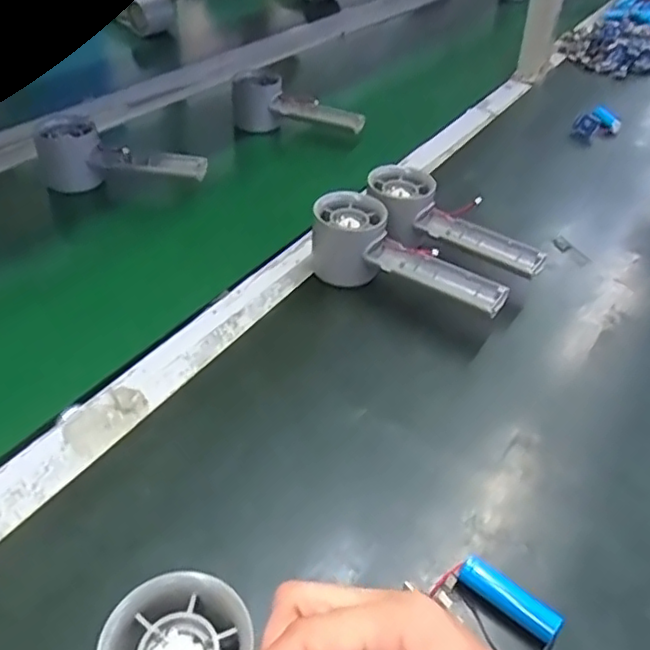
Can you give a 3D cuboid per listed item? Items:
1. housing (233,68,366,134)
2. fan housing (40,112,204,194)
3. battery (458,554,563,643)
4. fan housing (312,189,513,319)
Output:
[{"bbox_3d":[-0.028,-0.248,0.716,0.153,0.049,0.055,14,42,11],"label":"housing"},{"bbox_3d":[-0.193,-0.160,0.599,0.156,0.053,0.056,4,41,0],"label":"fan housing"},{"bbox_3d":[0.090,0.136,0.307,0.050,0.016,0.014,30,47,27],"label":"battery"},{"bbox_3d":[0.064,-0.049,0.484,0.158,0.060,0.053,21,44,19],"label":"fan housing"}]

